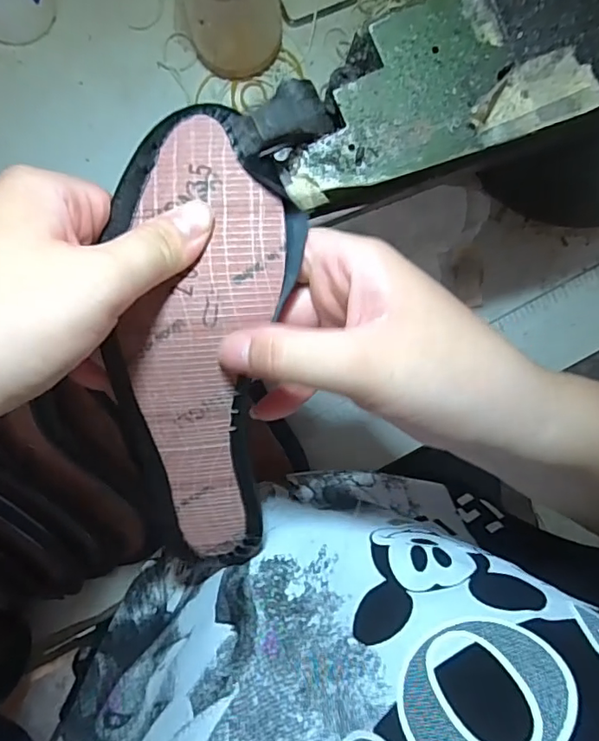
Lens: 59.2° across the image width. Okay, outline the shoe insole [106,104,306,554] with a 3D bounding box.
[{"bbox_3d":[-0.043,0.001,0.238,0.072,0.032,0.210,4,110,-4],"label":"shoe insole"}]

